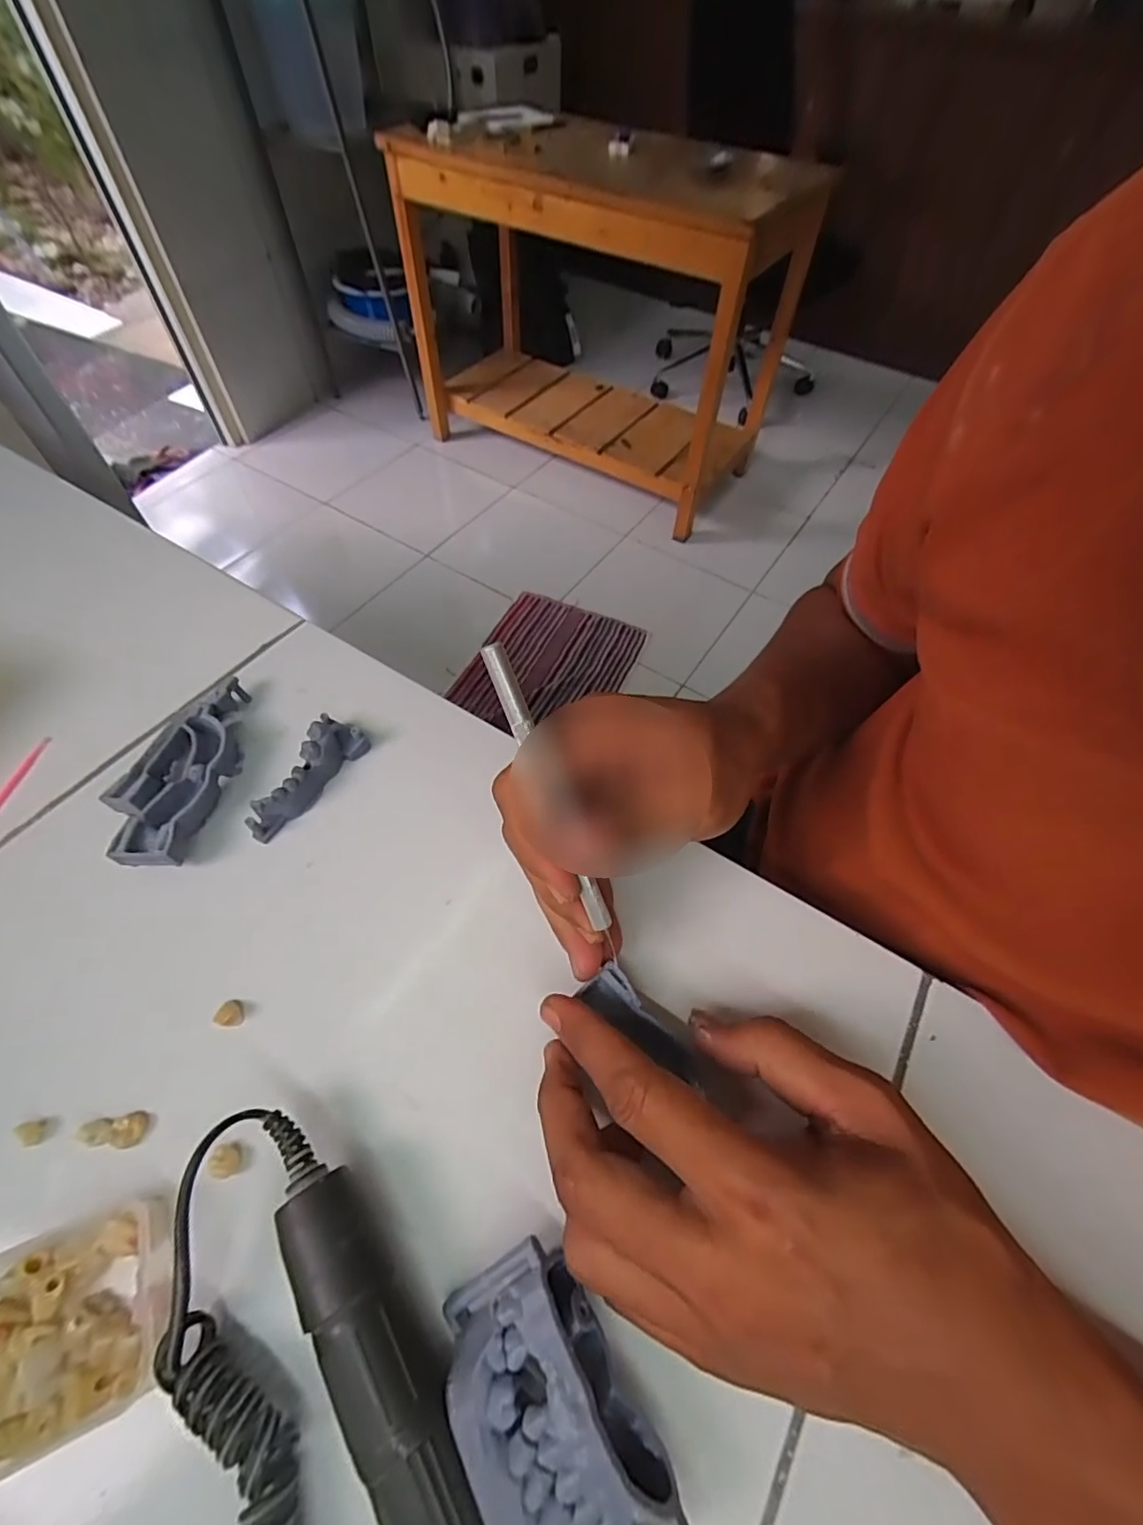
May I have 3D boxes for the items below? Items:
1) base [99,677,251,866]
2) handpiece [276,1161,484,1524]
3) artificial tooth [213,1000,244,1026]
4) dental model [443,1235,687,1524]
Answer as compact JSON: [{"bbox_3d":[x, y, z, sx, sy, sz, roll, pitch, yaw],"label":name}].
[{"bbox_3d":[-0.200,0.003,0.296,0.046,0.024,0.109,5,57,1],"label":"base"},{"bbox_3d":[-0.045,0.204,0.167,0.024,0.028,0.164,-28,62,-19],"label":"handpiece"},{"bbox_3d":[-0.143,0.106,0.243,0.011,0.007,0.010,1,57,-2],"label":"artificial tooth"},{"bbox_3d":[-0.006,0.197,0.172,0.049,0.032,0.081,-25,61,-17],"label":"dental model"}]

